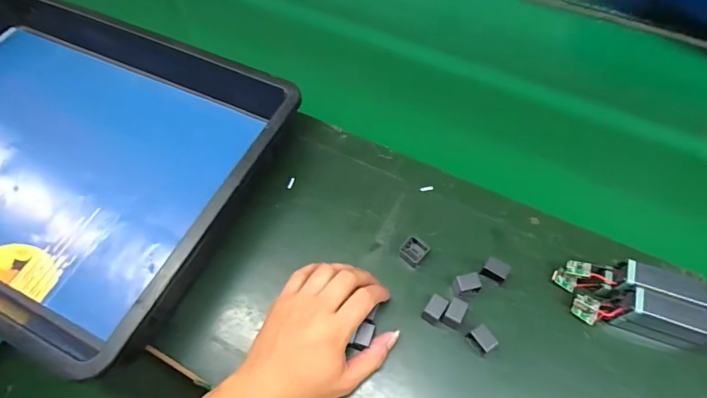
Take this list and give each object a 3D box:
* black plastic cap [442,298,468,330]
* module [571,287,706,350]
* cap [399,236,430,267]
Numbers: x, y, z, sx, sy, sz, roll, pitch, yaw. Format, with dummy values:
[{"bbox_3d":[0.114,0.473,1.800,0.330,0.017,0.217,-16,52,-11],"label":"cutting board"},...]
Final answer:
[{"bbox_3d":[0.102,0.114,0.411,0.019,0.022,0.024,19,64,11],"label":"black plastic cap"},{"bbox_3d":[0.282,0.111,0.391,0.122,0.050,0.032,13,63,8],"label":"module"},{"bbox_3d":[0.067,0.057,0.452,0.026,0.015,0.027,39,69,20],"label":"cap"}]

